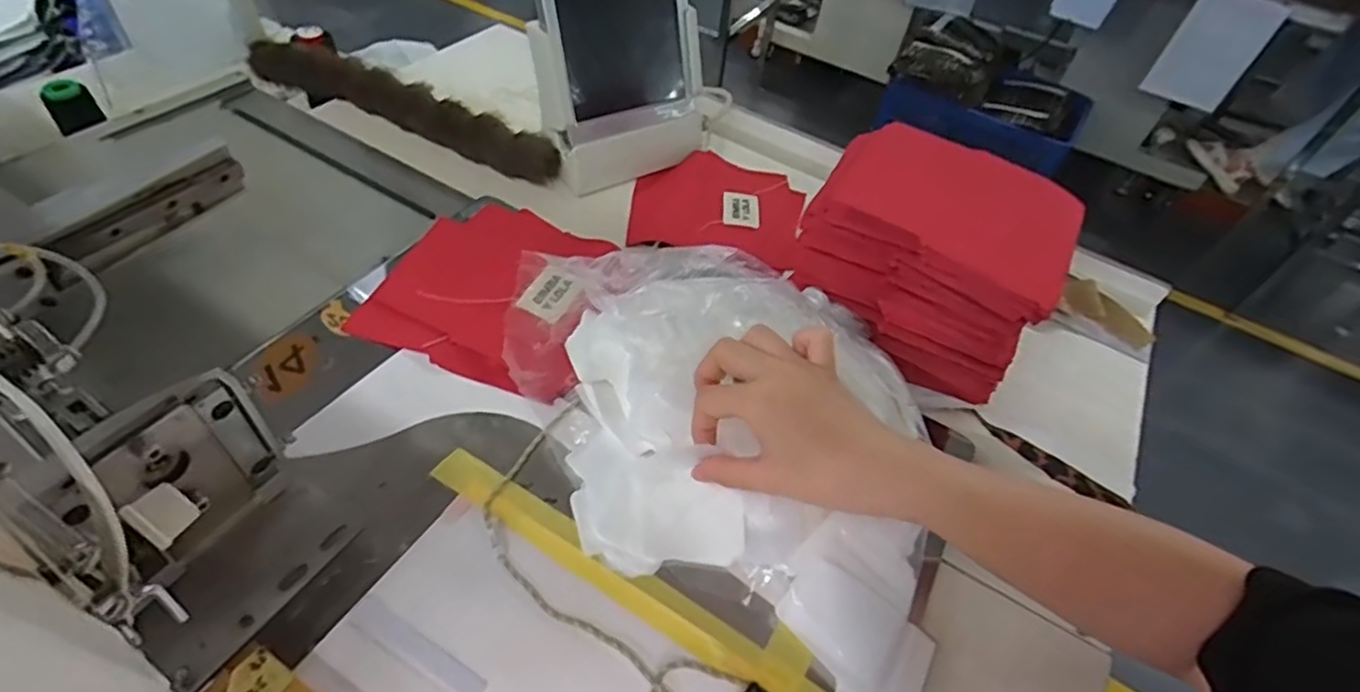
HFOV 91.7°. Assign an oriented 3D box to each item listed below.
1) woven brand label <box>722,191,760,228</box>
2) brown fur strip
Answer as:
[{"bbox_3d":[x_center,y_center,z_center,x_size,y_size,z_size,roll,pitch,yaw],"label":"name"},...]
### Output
[{"bbox_3d":[0.060,-0.135,0.650,0.036,0.004,0.053,4,53,1],"label":"woven brand label"},{"bbox_3d":[-0.301,-0.252,0.682,0.401,0.044,0.038,26,51,14],"label":"brown fur strip"}]

